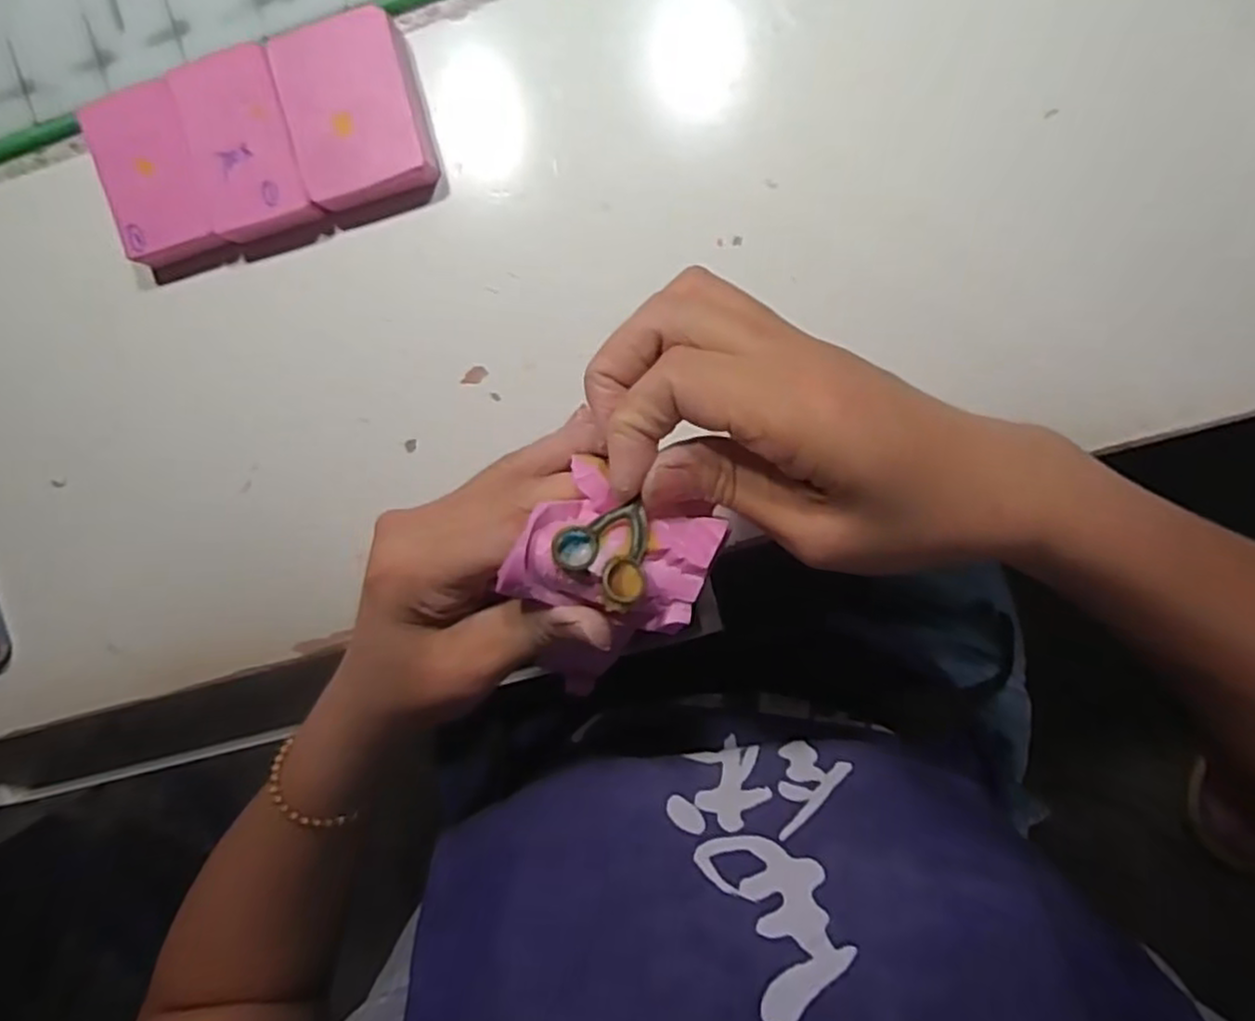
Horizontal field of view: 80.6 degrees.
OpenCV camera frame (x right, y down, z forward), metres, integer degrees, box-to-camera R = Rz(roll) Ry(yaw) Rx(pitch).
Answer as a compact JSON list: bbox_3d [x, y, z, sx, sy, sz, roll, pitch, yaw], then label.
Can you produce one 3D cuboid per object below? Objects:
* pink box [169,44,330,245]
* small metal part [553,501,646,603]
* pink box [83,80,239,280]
[{"bbox_3d":[-0.163,-0.155,0.319,0.044,0.018,0.070,-15,96,7],"label":"pink box"},{"bbox_3d":[-0.006,0.014,0.220,0.029,0.005,0.028,-16,80,-7],"label":"small metal part"},{"bbox_3d":[-0.204,-0.142,0.326,0.045,0.021,0.070,-14,96,7],"label":"pink box"}]

